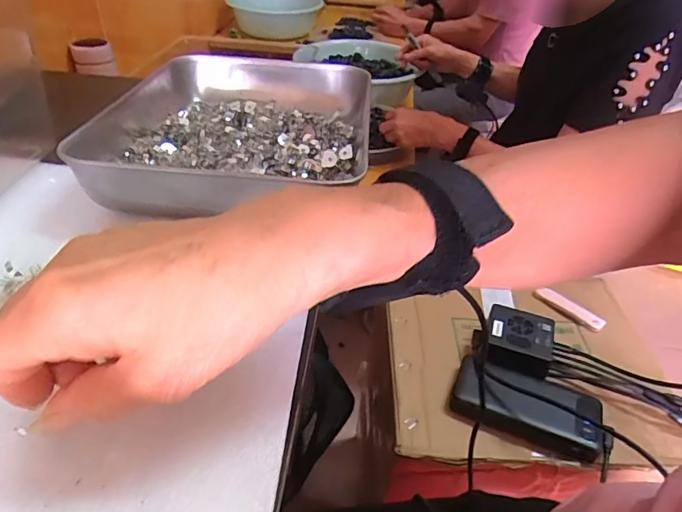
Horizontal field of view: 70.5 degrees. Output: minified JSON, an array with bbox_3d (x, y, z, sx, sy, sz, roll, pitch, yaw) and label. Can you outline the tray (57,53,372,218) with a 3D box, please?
[{"bbox_3d":[-0.086,-0.110,0.401,0.212,0.056,0.255,4,41,0],"label":"tray"}]

